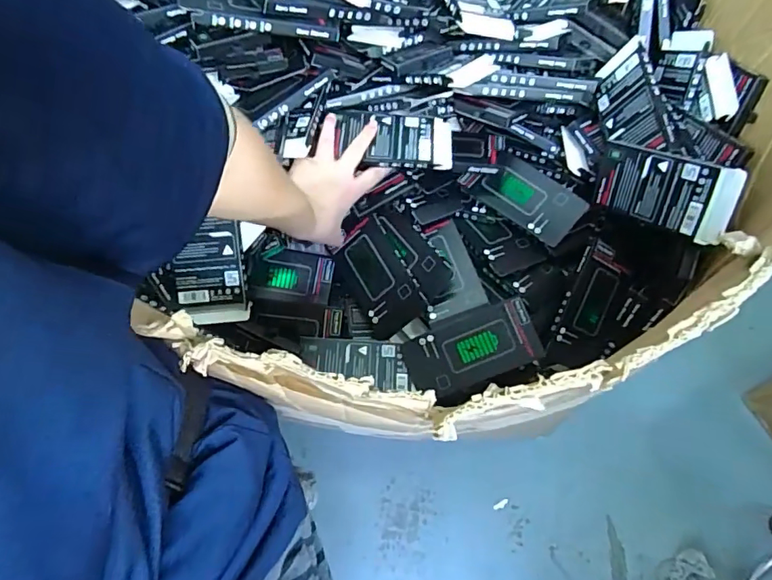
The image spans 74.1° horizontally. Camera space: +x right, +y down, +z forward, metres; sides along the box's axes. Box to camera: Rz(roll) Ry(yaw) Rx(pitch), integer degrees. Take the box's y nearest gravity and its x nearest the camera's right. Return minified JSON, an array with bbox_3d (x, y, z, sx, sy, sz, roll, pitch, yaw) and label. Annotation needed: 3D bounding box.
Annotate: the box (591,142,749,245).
[{"bbox_3d":[0.295,-0.109,0.555,0.013,0.074,0.151,-12,31,-34],"label":"box"}]

